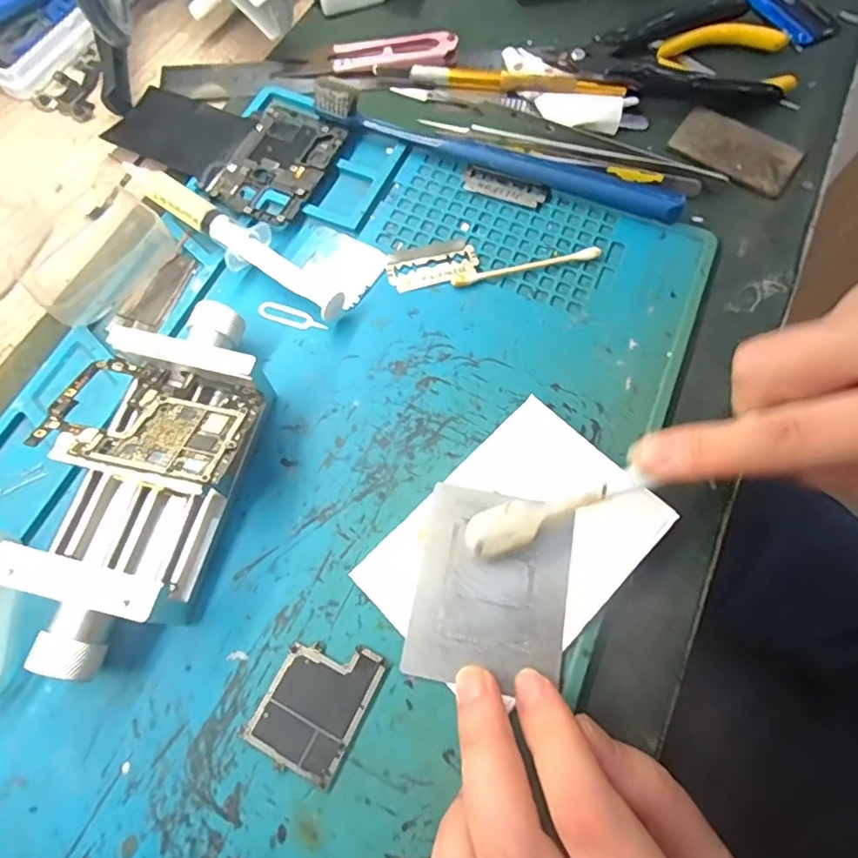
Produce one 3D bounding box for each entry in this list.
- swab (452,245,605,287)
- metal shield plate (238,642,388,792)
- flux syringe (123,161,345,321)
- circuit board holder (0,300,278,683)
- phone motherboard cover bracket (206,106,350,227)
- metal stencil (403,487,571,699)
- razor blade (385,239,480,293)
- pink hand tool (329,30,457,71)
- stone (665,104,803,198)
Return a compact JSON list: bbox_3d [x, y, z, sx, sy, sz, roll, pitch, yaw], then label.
[{"bbox_3d":[0.045,-0.076,0.253,0.069,0.005,0.008,-13,70,-6],"label":"swab"},{"bbox_3d":[-0.038,0.093,0.187,0.033,0.004,0.042,25,71,8],"label":"metal shield plate"},{"bbox_3d":[-0.090,-0.088,0.251,0.127,0.015,0.021,38,73,12],"label":"flux syringe"},{"bbox_3d":[-0.101,0.015,0.200,0.066,0.035,0.137,12,70,4],"label":"circuit board holder"},{"bbox_3d":[-0.074,-0.131,0.271,0.046,0.005,0.067,23,71,8],"label":"phone motherboard cover bracket"},{"bbox_3d":[0.024,0.057,0.201,0.055,0.004,0.067,10,69,3],"label":"metal stencil"},{"bbox_3d":[0.002,-0.077,0.254,0.041,0.004,0.022,-15,70,-6],"label":"razor blade"},{"bbox_3d":[-0.019,-0.207,0.302,0.066,0.011,0.021,-1,69,-1],"label":"pink hand tool"},{"bbox_3d":[0.157,-0.144,0.279,0.060,0.004,0.035,34,73,11],"label":"stone"}]

